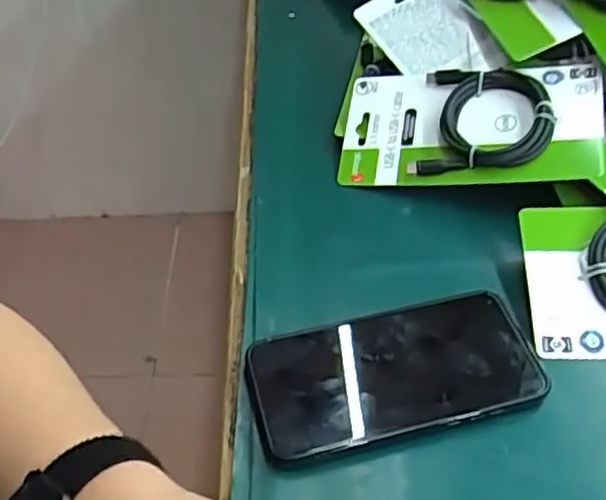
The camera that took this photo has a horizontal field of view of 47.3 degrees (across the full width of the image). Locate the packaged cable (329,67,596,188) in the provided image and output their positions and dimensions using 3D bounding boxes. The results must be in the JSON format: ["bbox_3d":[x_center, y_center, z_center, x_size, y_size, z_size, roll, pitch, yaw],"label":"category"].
[{"bbox_3d":[0.116,-0.090,0.494,0.175,0.019,0.095,0,62,19],"label":"packaged cable"}]

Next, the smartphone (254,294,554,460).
[{"bbox_3d":[0.052,0.067,0.386,0.155,0.013,0.075,-12,47,-7],"label":"smartphone"}]

